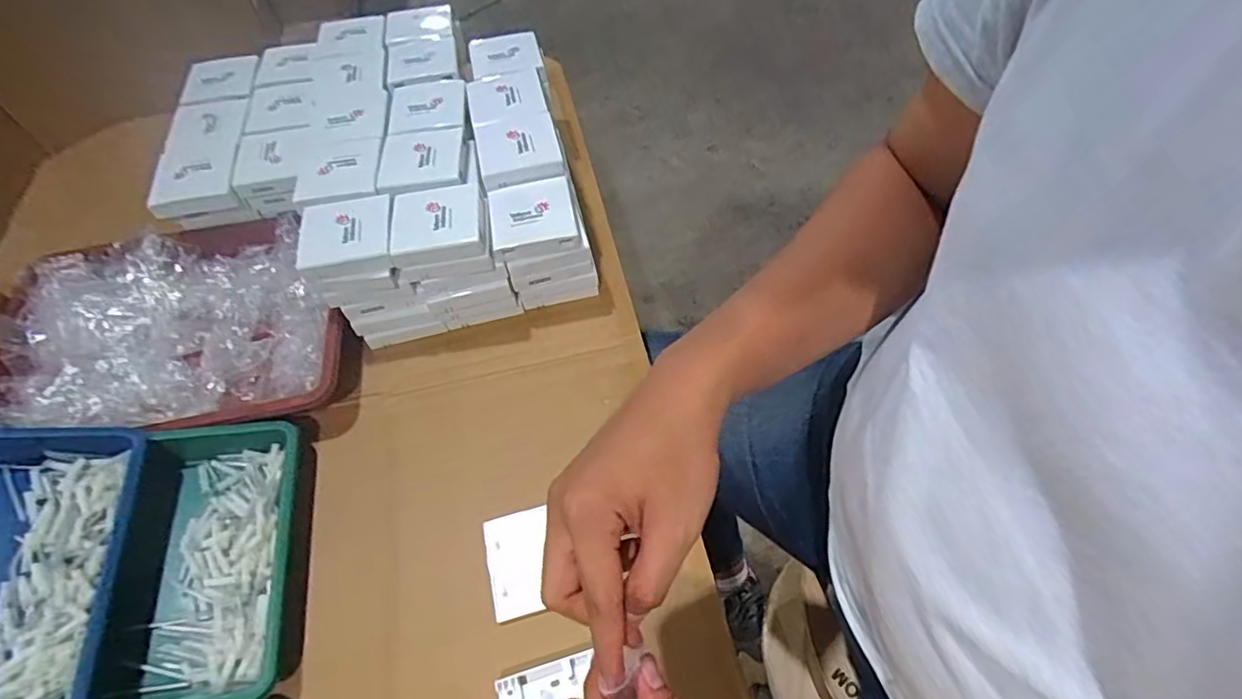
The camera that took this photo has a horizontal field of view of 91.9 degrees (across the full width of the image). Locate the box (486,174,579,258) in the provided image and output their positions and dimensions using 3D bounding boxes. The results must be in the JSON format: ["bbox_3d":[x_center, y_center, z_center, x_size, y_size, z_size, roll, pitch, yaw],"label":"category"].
[{"bbox_3d":[-0.089,-0.136,0.608,0.082,0.024,0.078,-10,56,-3],"label":"box"}]

